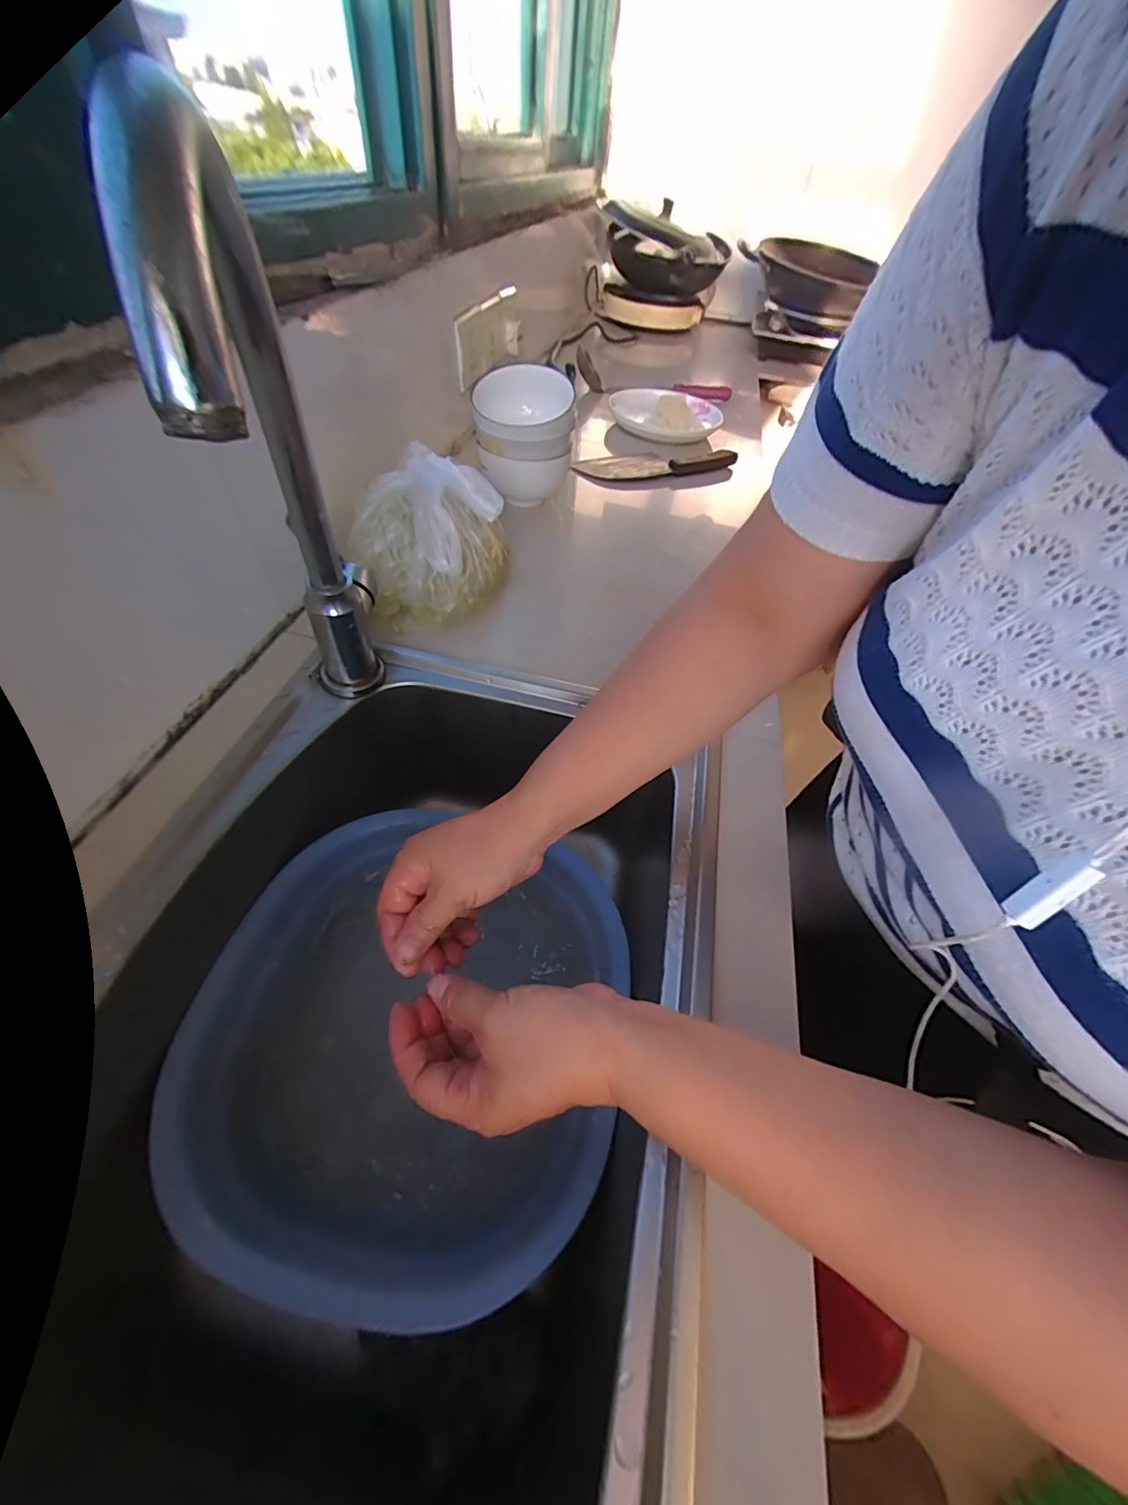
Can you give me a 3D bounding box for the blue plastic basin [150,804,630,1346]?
[{"bbox_3d":[-0.121,0.213,0.395,0.294,0.088,0.298,3,51,-4],"label":"blue plastic basin"}]

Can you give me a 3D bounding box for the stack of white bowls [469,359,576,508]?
[{"bbox_3d":[-0.055,-0.407,0.630,0.122,0.114,0.122,-13,72,-9],"label":"stack of white bowls"}]

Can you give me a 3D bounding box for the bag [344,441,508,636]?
[{"bbox_3d":[-0.129,-0.211,0.479,0.149,0.129,0.109,-8,53,-12],"label":"bag"}]

